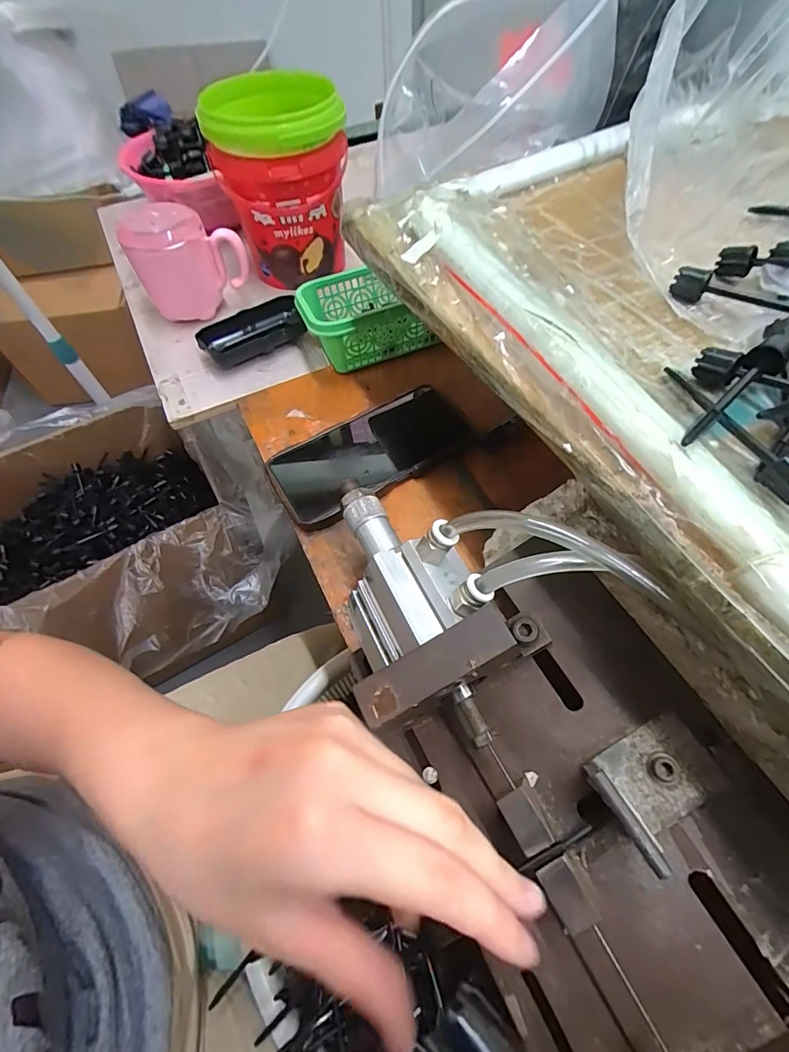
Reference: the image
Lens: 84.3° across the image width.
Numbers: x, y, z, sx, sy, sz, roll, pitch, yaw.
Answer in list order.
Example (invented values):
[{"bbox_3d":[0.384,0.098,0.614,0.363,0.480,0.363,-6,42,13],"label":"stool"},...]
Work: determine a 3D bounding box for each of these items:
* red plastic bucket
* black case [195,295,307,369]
[{"bbox_3d":[-0.116,-0.365,0.466,0.128,0.142,0.143,-20,60,-10],"label":"red plastic bucket"},{"bbox_3d":[-0.145,-0.199,0.446,0.103,0.028,0.046,-25,61,-12],"label":"black case"}]

